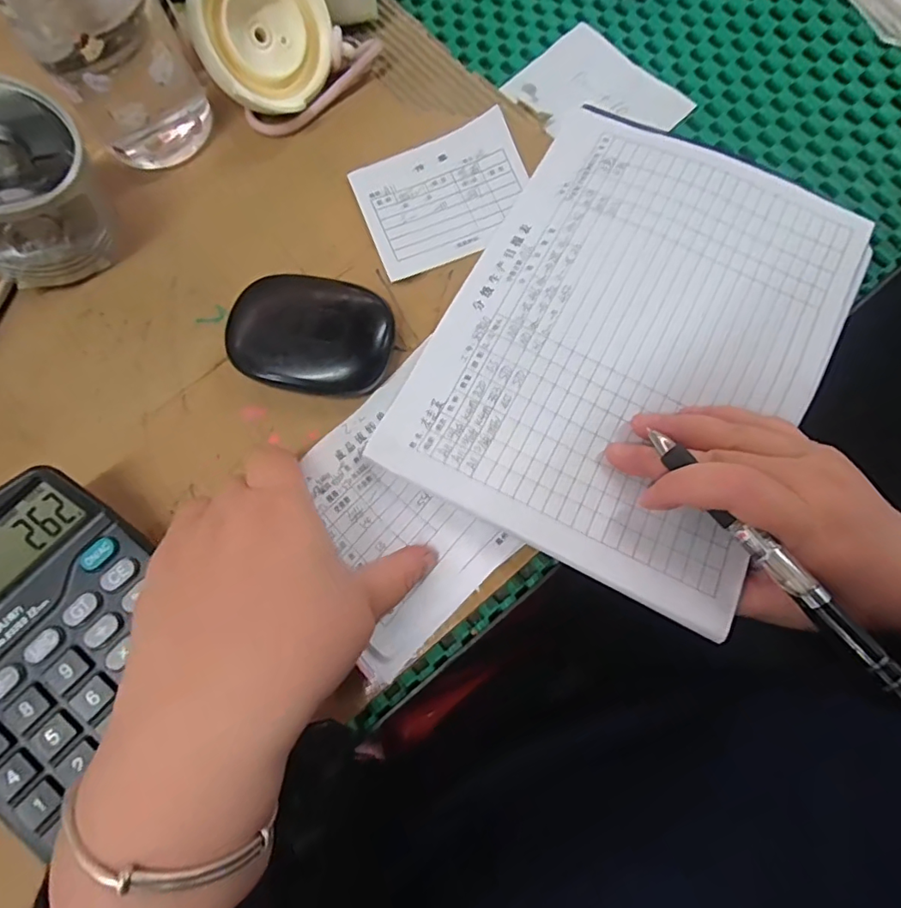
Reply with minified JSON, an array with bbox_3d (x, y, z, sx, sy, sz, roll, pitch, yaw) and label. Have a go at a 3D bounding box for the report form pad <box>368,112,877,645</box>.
[{"bbox_3d":[0.106,-0.075,0.285,0.187,0.011,0.280,28,76,10],"label":"report form pad"}]

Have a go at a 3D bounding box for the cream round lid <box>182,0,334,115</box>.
[{"bbox_3d":[-0.111,-0.250,0.310,0.078,0.080,0.027,-29,33,-21],"label":"cream round lid"}]

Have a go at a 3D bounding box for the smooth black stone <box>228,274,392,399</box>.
[{"bbox_3d":[-0.077,-0.066,0.284,0.085,0.028,0.063,15,74,7],"label":"smooth black stone"}]

